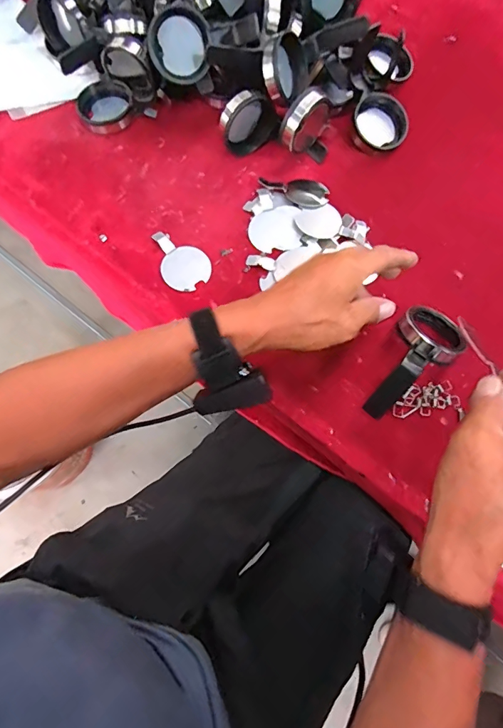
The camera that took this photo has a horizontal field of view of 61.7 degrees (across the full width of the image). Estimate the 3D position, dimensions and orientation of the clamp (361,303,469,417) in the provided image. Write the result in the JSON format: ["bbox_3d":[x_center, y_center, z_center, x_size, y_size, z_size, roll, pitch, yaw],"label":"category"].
[{"bbox_3d":[0.160,-0.006,0.422,0.065,0.047,0.135,41,74,11],"label":"clamp"}]

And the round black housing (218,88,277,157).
[{"bbox_3d":[-0.004,-0.284,0.499,0.073,0.065,0.024,-29,76,-10],"label":"round black housing"}]

